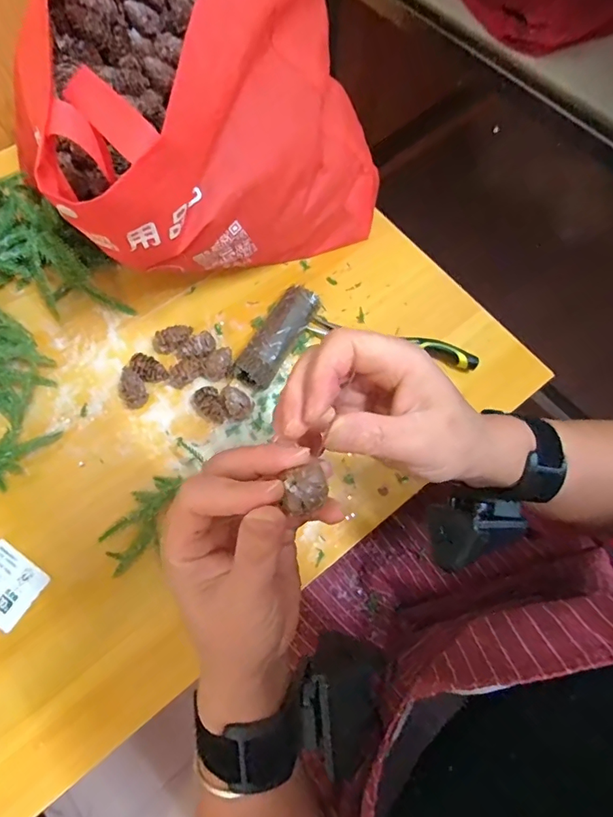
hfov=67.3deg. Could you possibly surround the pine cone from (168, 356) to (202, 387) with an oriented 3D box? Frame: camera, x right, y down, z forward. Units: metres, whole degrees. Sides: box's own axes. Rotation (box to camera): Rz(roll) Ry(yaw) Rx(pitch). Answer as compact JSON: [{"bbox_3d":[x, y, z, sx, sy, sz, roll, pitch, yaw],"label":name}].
[{"bbox_3d":[-0.111,-0.033,0.423,0.032,0.020,0.022,-33,73,-11],"label":"pine cone"}]

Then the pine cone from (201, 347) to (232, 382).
[{"bbox_3d":[-0.080,-0.041,0.427,0.022,0.019,0.033,42,75,14],"label":"pine cone"}]

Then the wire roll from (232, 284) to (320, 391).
[{"bbox_3d":[-0.026,-0.067,0.433,0.039,0.031,0.115,26,72,9],"label":"wire roll"}]

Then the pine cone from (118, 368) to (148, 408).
[{"bbox_3d":[-0.158,-0.018,0.417,0.021,0.021,0.032,-23,71,-8],"label":"pine cone"}]

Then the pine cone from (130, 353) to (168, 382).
[{"bbox_3d":[-0.145,-0.036,0.426,0.032,0.019,0.021,36,74,12],"label":"pine cone"}]

